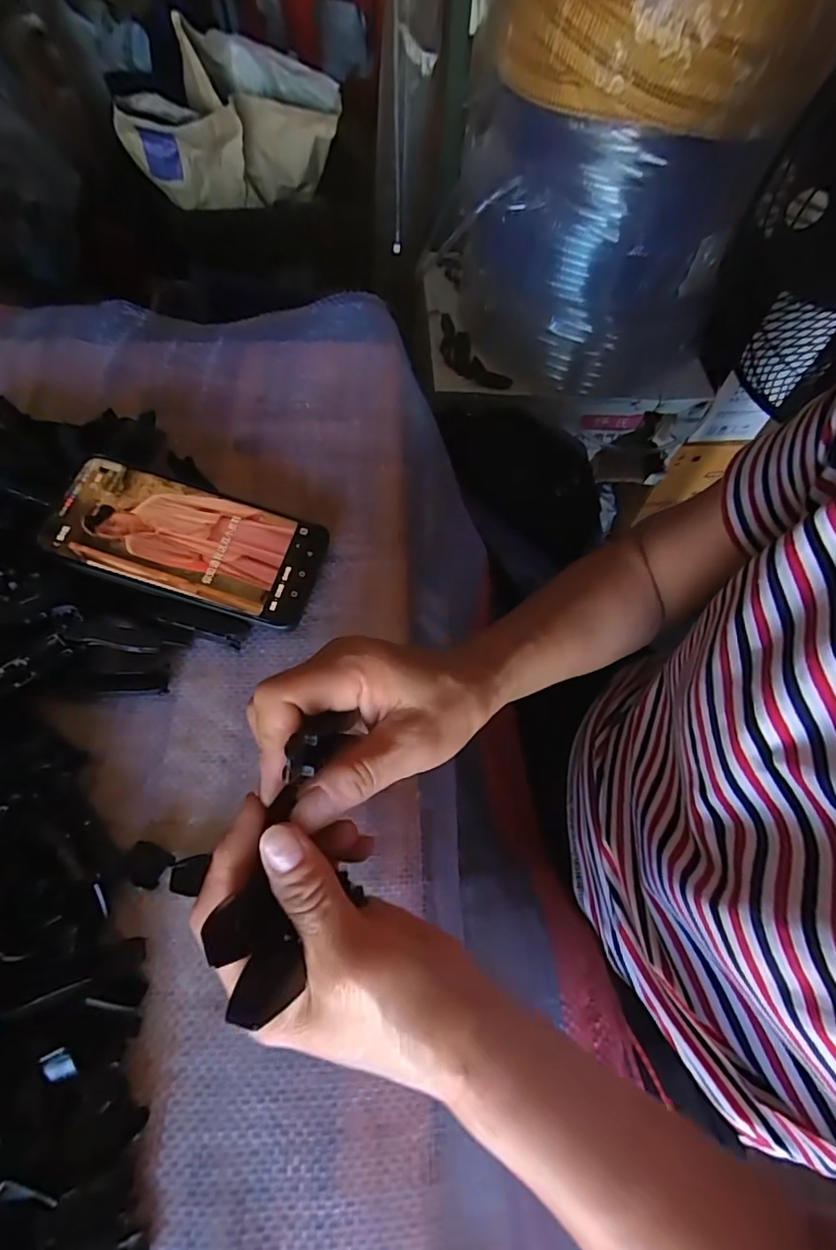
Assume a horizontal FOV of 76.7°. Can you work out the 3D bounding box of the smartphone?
[{"bbox_3d":[-0.144,-0.054,0.335,0.162,0.005,0.077,19,67,-5],"label":"smartphone"}]

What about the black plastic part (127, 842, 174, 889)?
[{"bbox_3d":[-0.139,0.121,0.269,0.022,0.004,0.018,24,65,10],"label":"black plastic part"}]

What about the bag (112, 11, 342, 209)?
[{"bbox_3d":[-0.294,-0.787,0.846,0.352,0.171,0.176,-29,68,-15],"label":"bag"}]

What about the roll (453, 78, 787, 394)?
[{"bbox_3d":[0.232,-0.536,0.722,0.320,0.280,0.289,-5,64,-4],"label":"roll"}]

